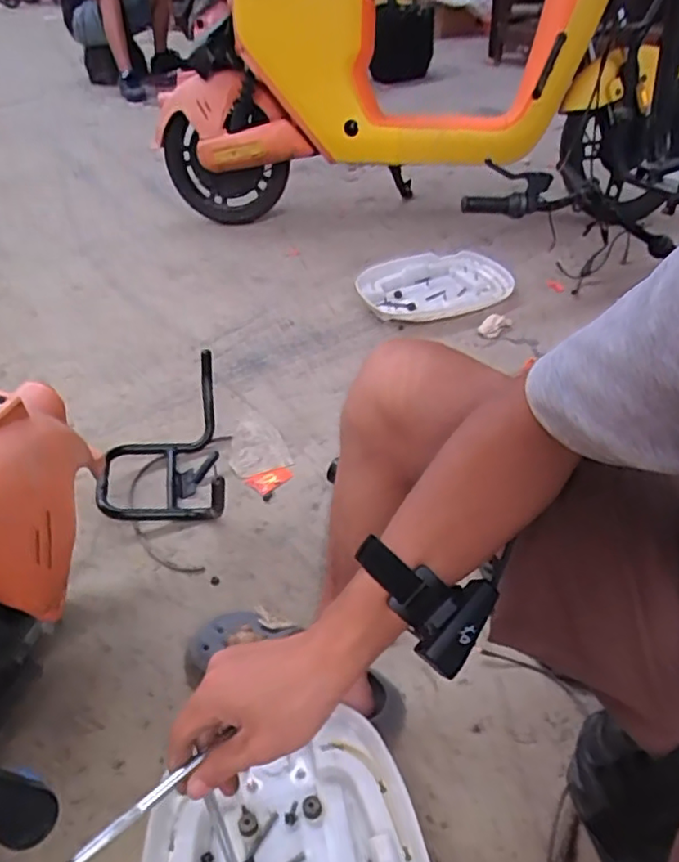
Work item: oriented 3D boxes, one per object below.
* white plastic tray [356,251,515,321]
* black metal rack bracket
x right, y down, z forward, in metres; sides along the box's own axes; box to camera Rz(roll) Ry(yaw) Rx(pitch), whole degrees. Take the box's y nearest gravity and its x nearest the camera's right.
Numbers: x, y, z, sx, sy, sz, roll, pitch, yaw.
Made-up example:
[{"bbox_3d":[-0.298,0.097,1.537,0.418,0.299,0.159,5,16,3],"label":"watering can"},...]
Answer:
[{"bbox_3d":[0.231,-0.358,1.489,0.360,0.040,0.293,-18,41,-14],"label":"white plastic tray"},{"bbox_3d":[-0.290,0.042,0.994,0.199,0.142,0.314,-11,40,-7],"label":"black metal rack bracket"}]

